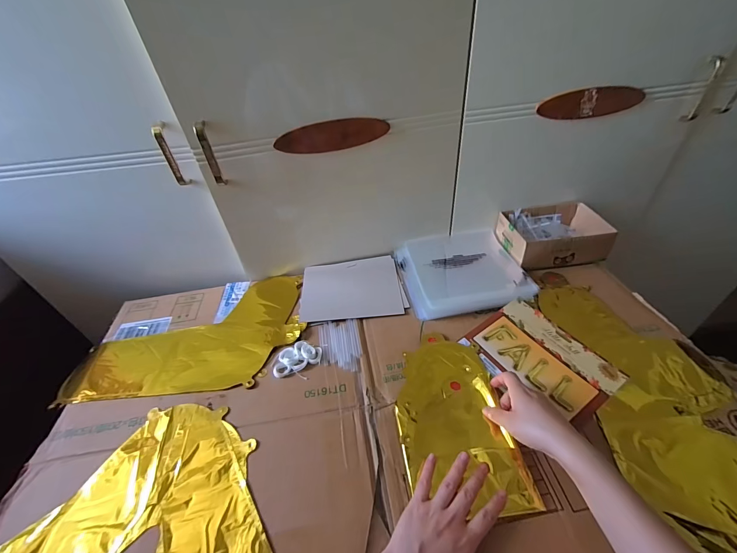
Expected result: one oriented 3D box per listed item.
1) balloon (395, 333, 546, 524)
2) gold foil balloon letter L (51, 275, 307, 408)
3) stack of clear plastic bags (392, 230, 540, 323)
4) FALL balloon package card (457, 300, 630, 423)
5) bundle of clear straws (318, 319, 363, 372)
[{"bbox_3d":[0.115,0.191,0.467,0.146,0.016,0.248,-8,42,-2],"label":"balloon"},{"bbox_3d":[-0.323,0.100,0.605,0.395,0.007,0.243,-6,42,1],"label":"gold foil balloon letter L"},{"bbox_3d":[0.184,-0.021,0.663,0.231,0.022,0.223,-11,42,-4],"label":"stack of clear plastic bags"},{"bbox_3d":[0.267,0.119,0.507,0.139,0.009,0.192,-32,48,-26],"label":"FALL balloon package card"},{"bbox_3d":[-0.047,0.115,0.558,0.067,0.006,0.104,-10,42,-4],"label":"bundle of clear straws"}]

